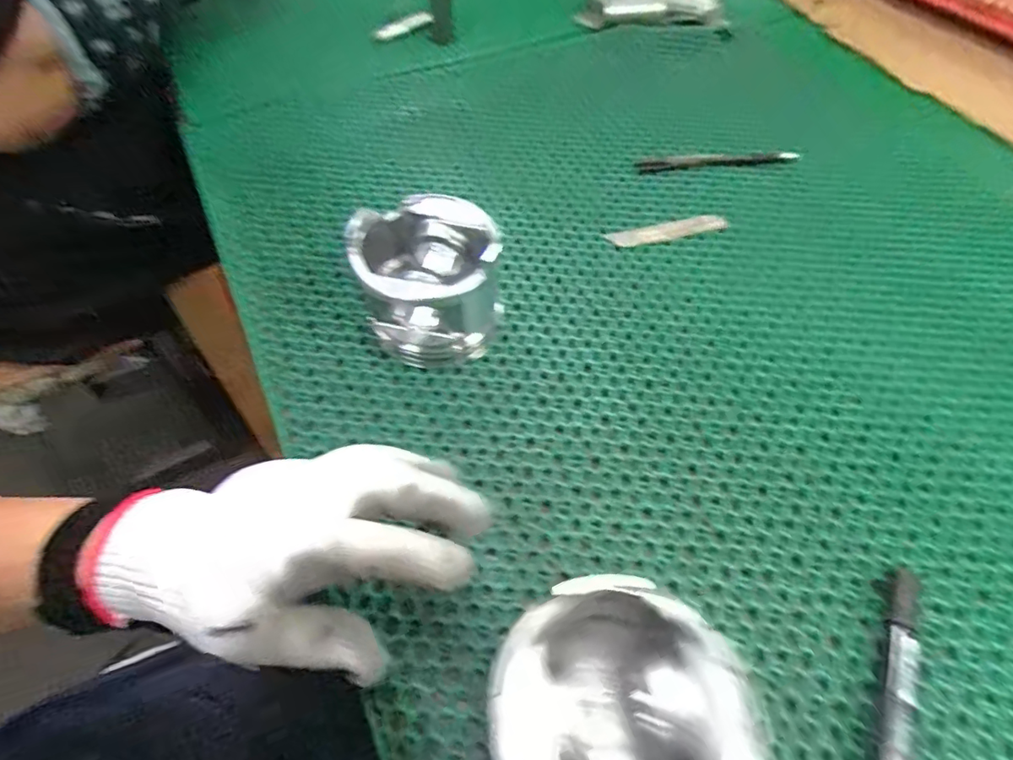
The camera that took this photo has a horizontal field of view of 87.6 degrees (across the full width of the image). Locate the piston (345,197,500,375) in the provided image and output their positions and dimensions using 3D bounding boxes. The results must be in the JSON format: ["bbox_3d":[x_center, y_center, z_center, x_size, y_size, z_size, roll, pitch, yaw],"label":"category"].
[{"bbox_3d":[-0.050,-0.067,0.357,0.091,0.083,0.090,-15,60,-9],"label":"piston"}]

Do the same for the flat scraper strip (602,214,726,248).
[{"bbox_3d":[0.136,-0.126,0.446,0.106,0.005,0.021,-15,58,-11],"label":"flat scraper strip"}]

